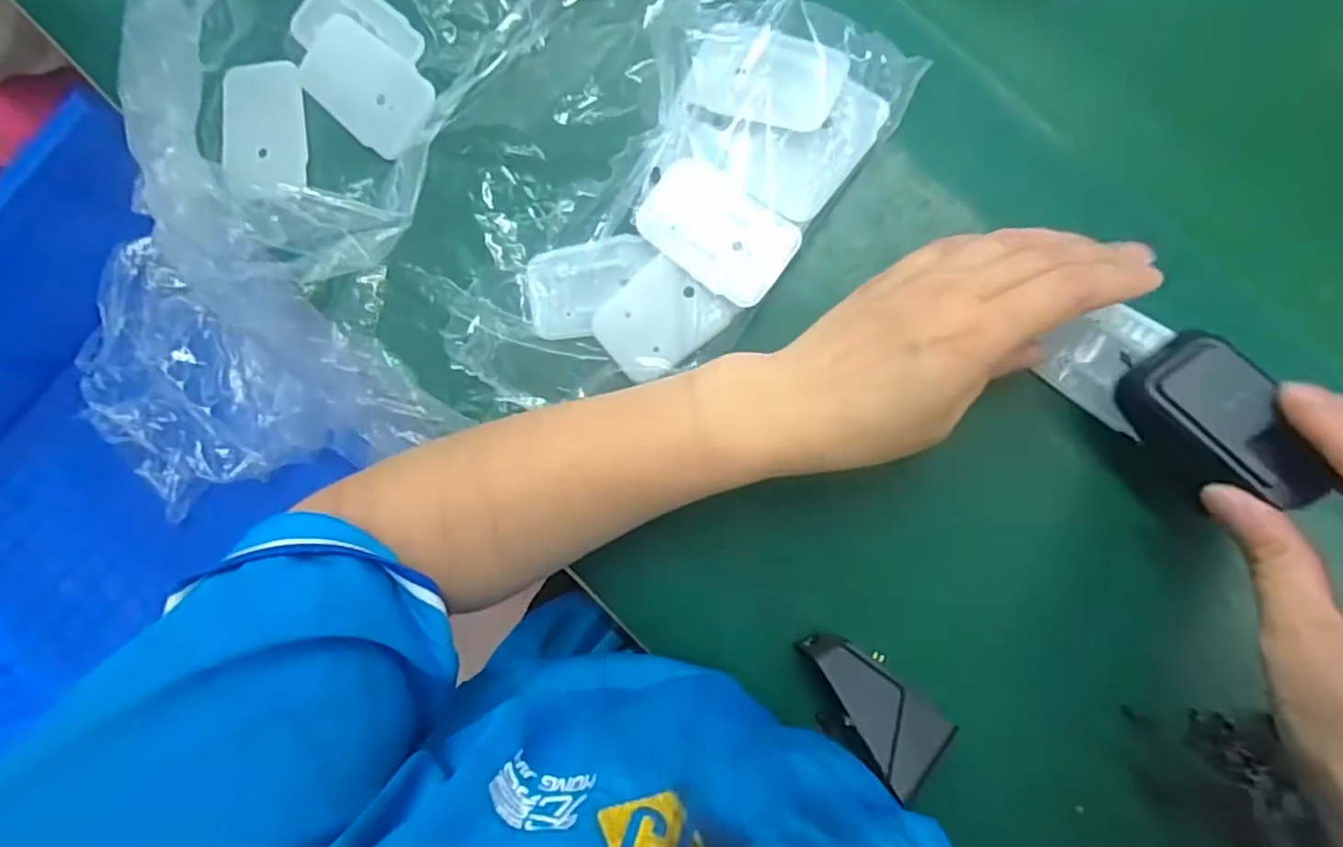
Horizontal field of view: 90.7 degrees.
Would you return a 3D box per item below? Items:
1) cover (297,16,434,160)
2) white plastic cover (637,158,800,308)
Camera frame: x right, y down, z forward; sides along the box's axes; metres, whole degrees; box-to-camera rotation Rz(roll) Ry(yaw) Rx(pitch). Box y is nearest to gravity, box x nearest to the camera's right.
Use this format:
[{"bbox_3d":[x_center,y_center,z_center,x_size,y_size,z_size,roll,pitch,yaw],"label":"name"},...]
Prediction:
[{"bbox_3d":[-0.154,-0.170,0.334,0.076,0.006,0.044,40,92,8],"label":"cover"},{"bbox_3d":[0.020,-0.087,0.302,0.069,0.010,0.043,36,91,8],"label":"white plastic cover"}]

